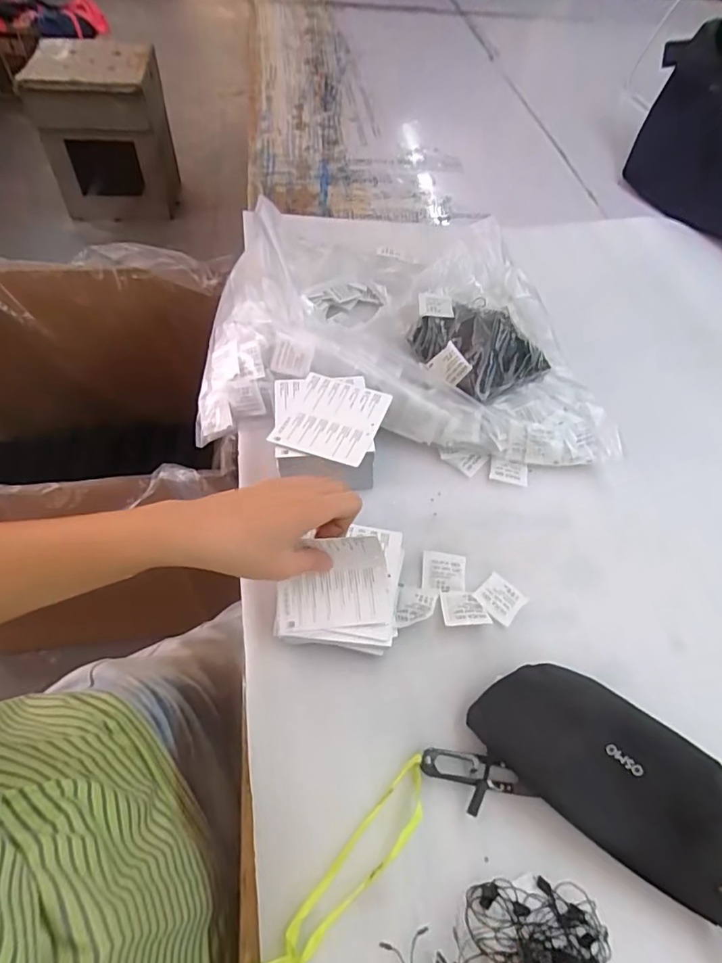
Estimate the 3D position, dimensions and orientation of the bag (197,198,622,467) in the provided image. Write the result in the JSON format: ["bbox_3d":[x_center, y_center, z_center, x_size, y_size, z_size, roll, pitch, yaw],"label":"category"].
[{"bbox_3d":[0.045,-0.177,0.620,0.437,0.084,0.357,2,54,-3],"label":"bag"}]

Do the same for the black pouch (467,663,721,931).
[{"bbox_3d":[0.188,0.210,0.375,0.212,0.044,0.082,34,59,19],"label":"black pouch"}]

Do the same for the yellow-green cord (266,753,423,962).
[{"bbox_3d":[-0.004,0.256,0.340,0.041,0.011,0.164,38,60,21],"label":"yellow-green cord"}]

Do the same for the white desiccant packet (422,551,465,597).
[{"bbox_3d":[0.075,0.083,0.481,0.038,0.004,0.041,6,54,0],"label":"white desiccant packet"}]

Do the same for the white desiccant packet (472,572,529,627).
[{"bbox_3d":[0.122,0.104,0.469,0.038,0.004,0.040,40,54,20],"label":"white desiccant packet"}]

